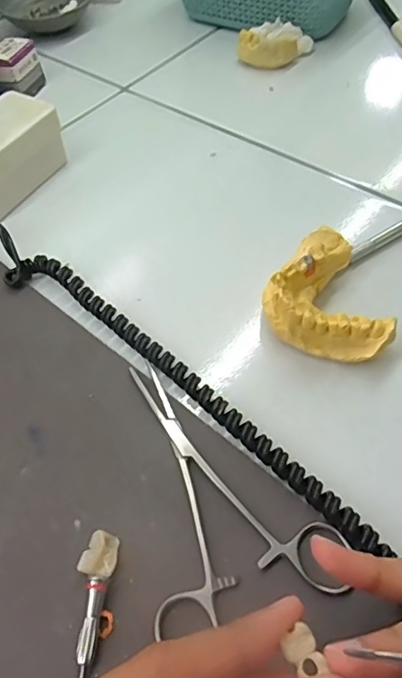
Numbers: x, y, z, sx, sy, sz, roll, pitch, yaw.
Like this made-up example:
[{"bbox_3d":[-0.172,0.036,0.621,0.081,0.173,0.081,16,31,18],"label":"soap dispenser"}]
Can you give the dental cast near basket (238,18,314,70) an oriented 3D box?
[{"bbox_3d":[0.063,-0.251,0.444,0.048,0.021,0.049,27,60,21],"label":"dental cast near basket"}]

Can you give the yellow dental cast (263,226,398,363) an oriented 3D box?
[{"bbox_3d":[0.070,-0.024,0.278,0.064,0.031,0.068,13,55,12],"label":"yellow dental cast"}]

